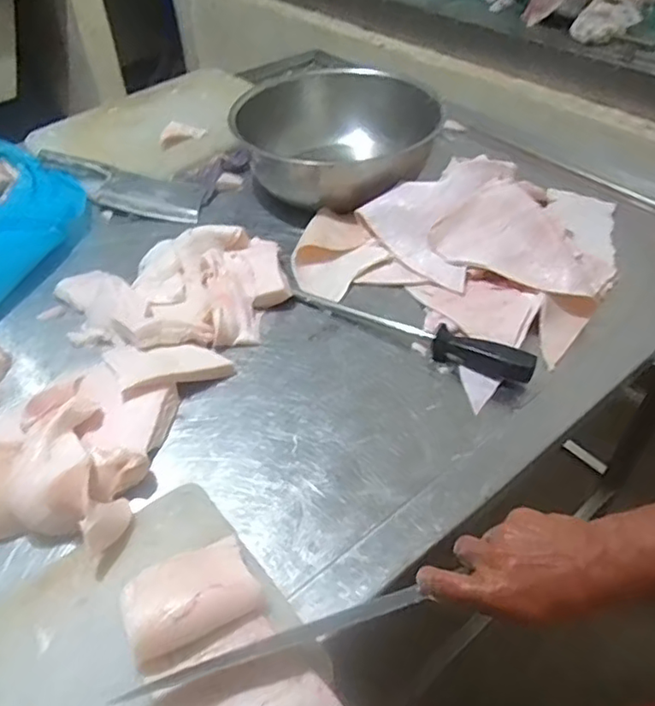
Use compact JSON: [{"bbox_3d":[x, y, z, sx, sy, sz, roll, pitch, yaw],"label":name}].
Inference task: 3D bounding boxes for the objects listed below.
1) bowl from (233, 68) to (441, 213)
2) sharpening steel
[{"bbox_3d":[0.019,-0.349,1.025,0.320,0.152,0.317,-1,46,1],"label":"bowl"},{"bbox_3d":[0.095,-0.029,0.743,0.316,0.036,0.033,20,50,20],"label":"sharpening steel"}]

